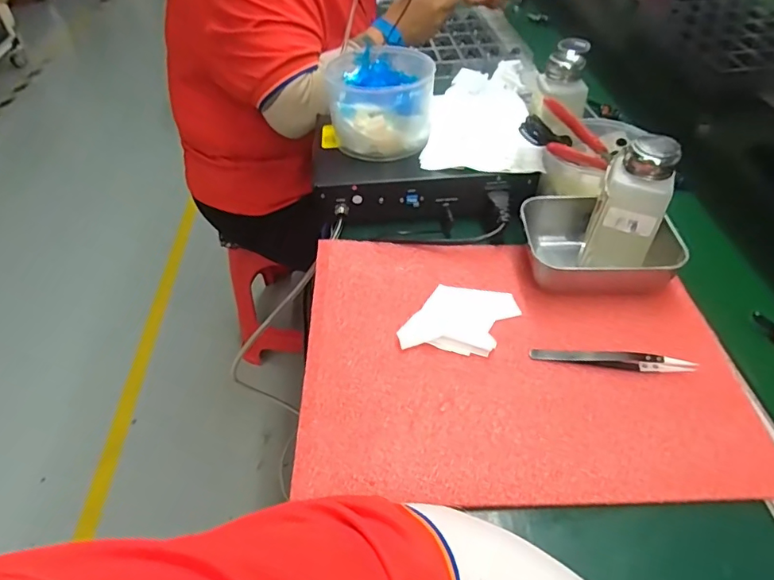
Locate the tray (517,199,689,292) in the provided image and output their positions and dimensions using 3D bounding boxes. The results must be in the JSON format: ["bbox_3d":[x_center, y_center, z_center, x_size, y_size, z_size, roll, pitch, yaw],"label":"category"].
[{"bbox_3d":[0.199,-0.045,0.481,0.138,0.048,0.105,1,48,3],"label":"tray"}]

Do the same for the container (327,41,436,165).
[{"bbox_3d":[-0.007,-0.208,0.547,0.105,0.086,0.104,-1,47,1],"label":"container"}]

